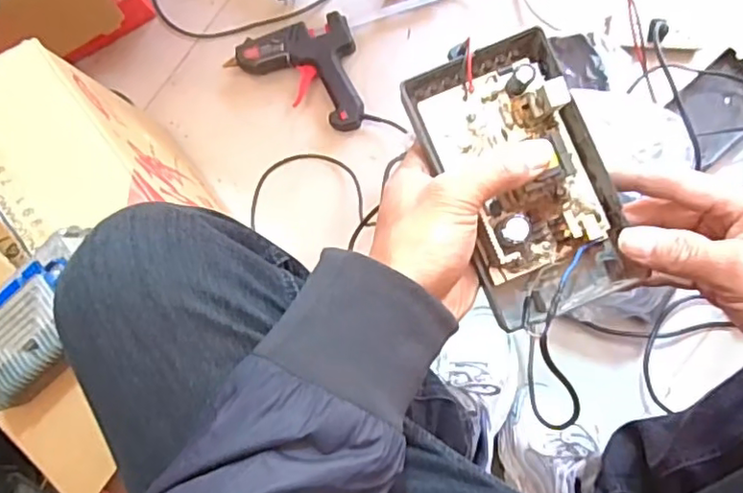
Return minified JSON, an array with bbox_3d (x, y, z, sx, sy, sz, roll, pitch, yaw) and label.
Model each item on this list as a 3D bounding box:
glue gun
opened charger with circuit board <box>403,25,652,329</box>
[{"bbox_3d":[-0.101,-0.229,0.847,0.165,0.031,0.152,-11,84,7],"label":"glue gun"},{"bbox_3d":[0.093,-0.042,0.379,0.094,0.043,0.167,-23,82,6],"label":"opened charger with circuit board"}]

